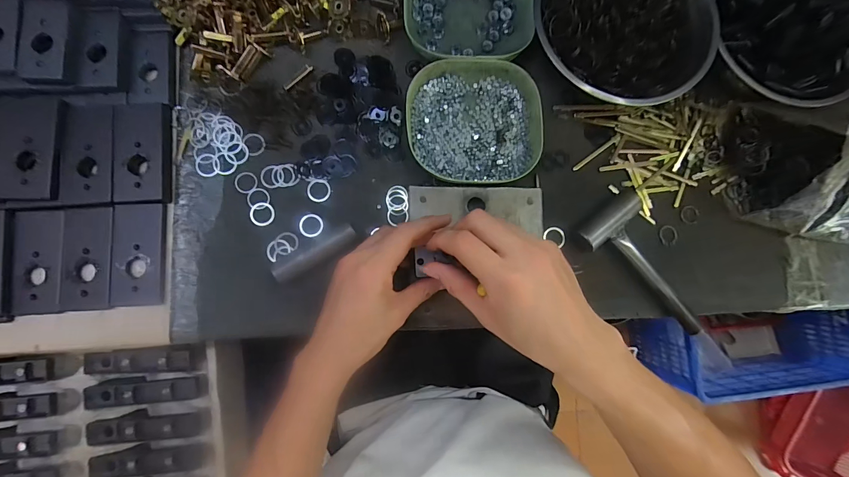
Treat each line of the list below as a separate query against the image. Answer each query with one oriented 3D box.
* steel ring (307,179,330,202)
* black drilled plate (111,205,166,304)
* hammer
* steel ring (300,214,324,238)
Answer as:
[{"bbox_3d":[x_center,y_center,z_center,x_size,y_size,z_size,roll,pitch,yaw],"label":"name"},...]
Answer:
[{"bbox_3d":[-0.118,-0.054,0.405,0.026,0.004,0.025,0,86,-4],"label":"steel ring"},{"bbox_3d":[-0.296,0.017,0.378,0.048,0.010,0.104,-1,86,-4],"label":"black drilled plate"},{"bbox_3d":[0.258,0.022,0.412,0.162,0.033,0.081,42,84,-1],"label":"hammer"},{"bbox_3d":[-0.125,-0.014,0.402,0.026,0.004,0.026,0,86,-4],"label":"steel ring"}]

